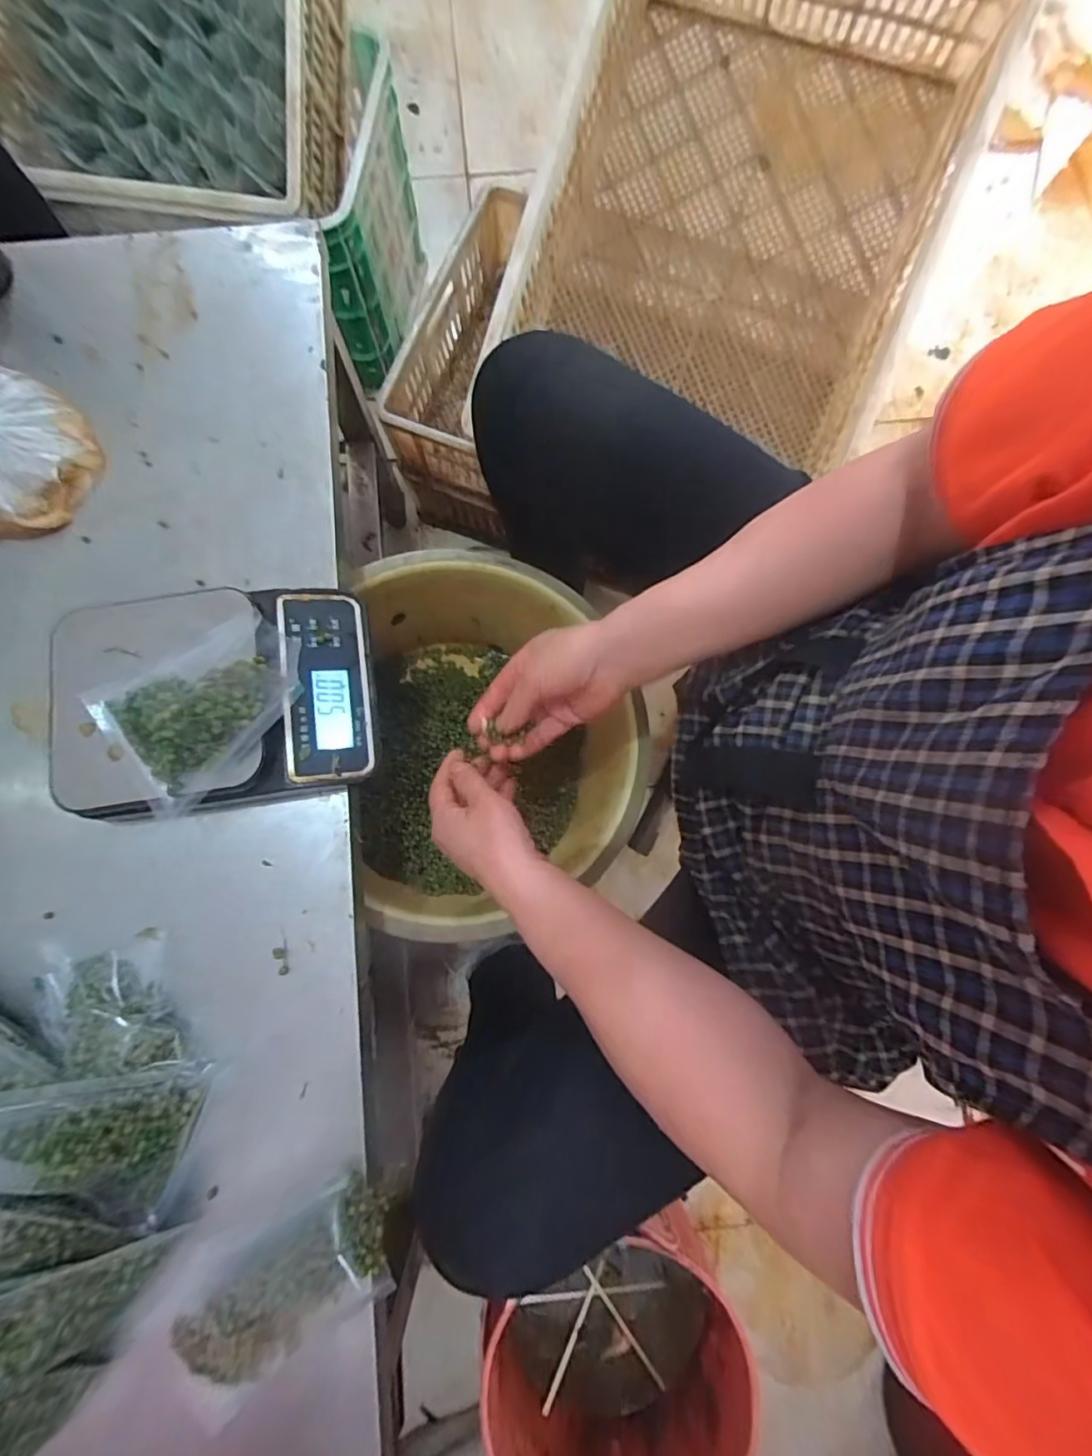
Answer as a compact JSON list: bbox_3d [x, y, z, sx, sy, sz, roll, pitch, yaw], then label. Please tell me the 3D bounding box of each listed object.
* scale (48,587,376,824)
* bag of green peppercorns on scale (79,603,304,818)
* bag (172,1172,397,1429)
[{"bbox_3d":[-0.237,-0.020,0.416,0.209,0.059,0.156,-8,80,-3],"label":"scale"},{"bbox_3d":[-0.227,-0.019,0.369,0.129,0.046,0.094,-33,82,-7],"label":"bag of green peppercorns on scale"},{"bbox_3d":[-0.166,0.352,0.355,0.148,0.028,0.082,-37,82,-7],"label":"bag"}]

